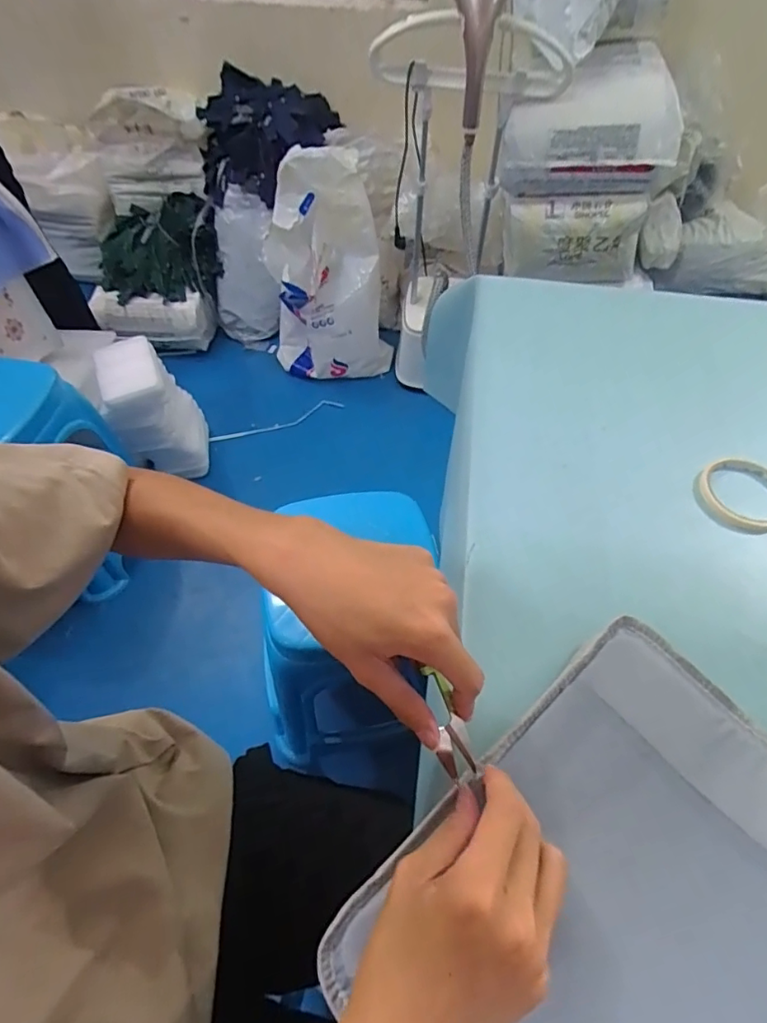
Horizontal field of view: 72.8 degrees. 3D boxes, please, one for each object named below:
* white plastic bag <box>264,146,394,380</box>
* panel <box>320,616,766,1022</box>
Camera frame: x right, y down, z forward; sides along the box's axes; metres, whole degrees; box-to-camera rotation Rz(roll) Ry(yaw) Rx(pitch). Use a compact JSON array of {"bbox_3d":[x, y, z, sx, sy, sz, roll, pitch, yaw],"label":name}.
[{"bbox_3d":[-0.169,-0.708,1.593,0.360,0.575,0.262,-5,54,-4],"label":"white plastic bag"},{"bbox_3d":[0.148,0.234,0.305,0.306,0.023,0.223,-35,62,-23],"label":"panel"}]

